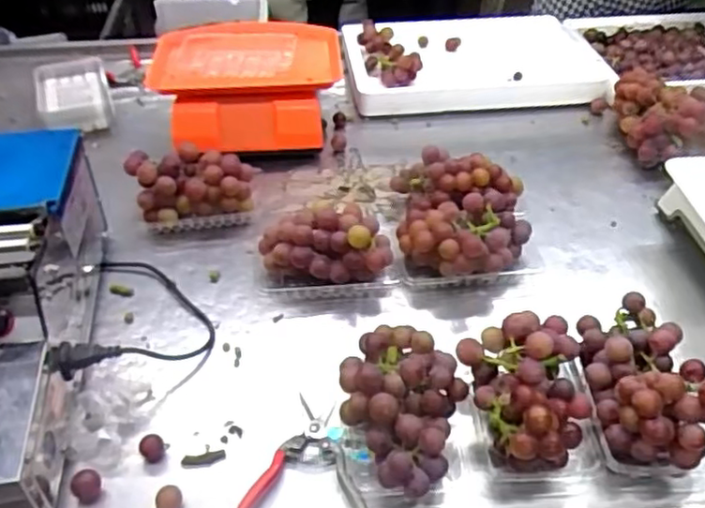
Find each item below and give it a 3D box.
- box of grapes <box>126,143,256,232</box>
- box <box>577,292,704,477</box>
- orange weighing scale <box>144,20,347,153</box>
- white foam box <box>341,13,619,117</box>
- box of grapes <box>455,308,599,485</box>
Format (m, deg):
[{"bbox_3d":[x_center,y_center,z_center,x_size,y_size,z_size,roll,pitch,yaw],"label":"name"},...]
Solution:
[{"bbox_3d":[-0.221,-0.094,0.909,0.155,0.083,0.091,-10,42,-12],"label":"box of grapes"},{"bbox_3d":[0.289,0.126,0.657,0.094,0.087,0.175,-1,41,-2],"label":"box"},{"bbox_3d":[-0.171,-0.274,1.060,0.294,0.116,0.225,3,41,2],"label":"orange weighing scale"},{"bbox_3d":[0.222,-0.367,1.220,0.455,0.071,0.281,-3,41,-4],"label":"white foam box"},{"bbox_3d":[0.181,0.137,0.652,0.120,0.090,0.156,-7,42,-8],"label":"box of grapes"}]

